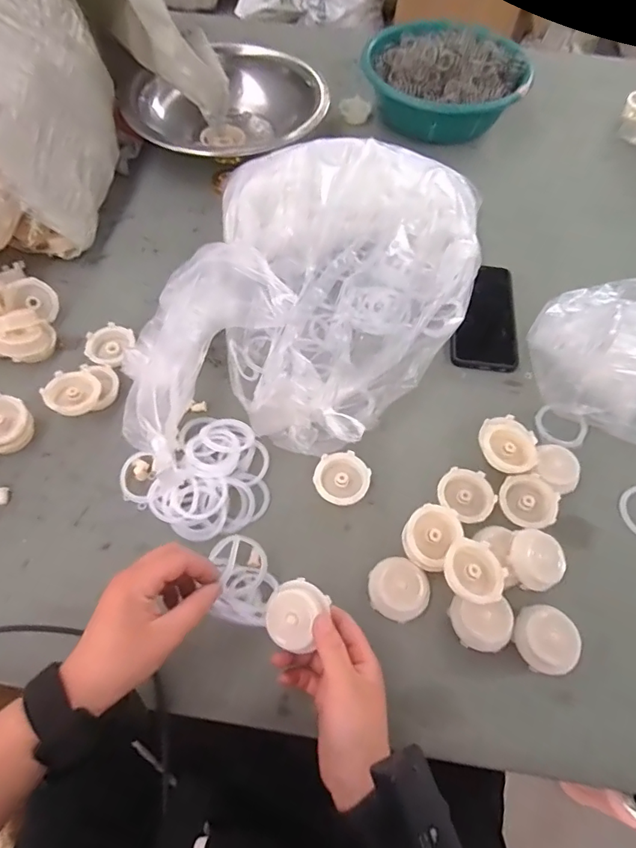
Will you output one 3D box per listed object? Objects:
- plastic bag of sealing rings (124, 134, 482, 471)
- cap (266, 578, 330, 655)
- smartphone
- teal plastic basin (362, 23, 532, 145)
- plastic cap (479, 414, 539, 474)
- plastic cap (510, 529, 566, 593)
[{"bbox_3d":[0.000,-0.137,0.507,0.316,0.093,0.430,15,62,6],"label":"plastic bag of sealing rings"},{"bbox_3d":[-0.019,0.148,0.374,0.041,0.015,0.048,20,75,20],"label":"cap"},{"bbox_3d":[0.204,-0.137,0.585,0.077,0.016,0.158,6,62,1],"label":"smartphone"},{"bbox_3d":[0.198,-0.547,0.758,0.254,0.082,0.223,20,69,9],"label":"teal plastic basin"},{"bbox_3d":[0.195,0.019,0.480,0.056,0.014,0.065,1,62,-2],"label":"plastic cap"},{"bbox_3d":[0.195,0.122,0.429,0.046,0.023,0.049,1,62,-2],"label":"plastic cap"}]

